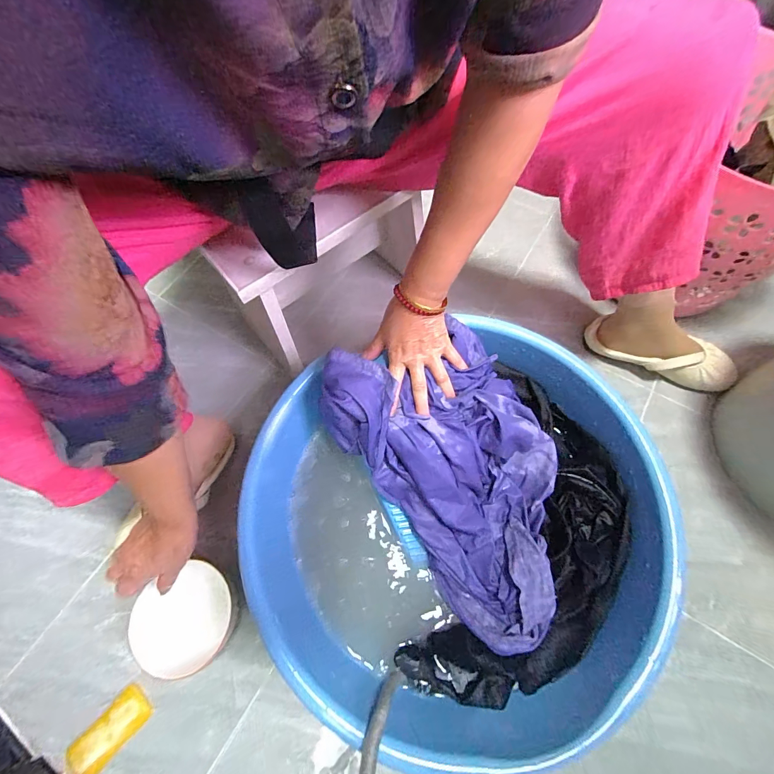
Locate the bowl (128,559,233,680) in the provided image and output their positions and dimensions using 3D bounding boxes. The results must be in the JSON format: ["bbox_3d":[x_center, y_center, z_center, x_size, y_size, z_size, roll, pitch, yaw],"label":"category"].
[{"bbox_3d":[-0.273,0.317,0.486,0.115,0.029,0.116,-13,59,-46],"label":"bowl"}]

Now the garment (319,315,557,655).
[{"bbox_3d":[0.090,0.105,0.444,0.224,0.130,0.363,-26,68,-10],"label":"garment"}]

